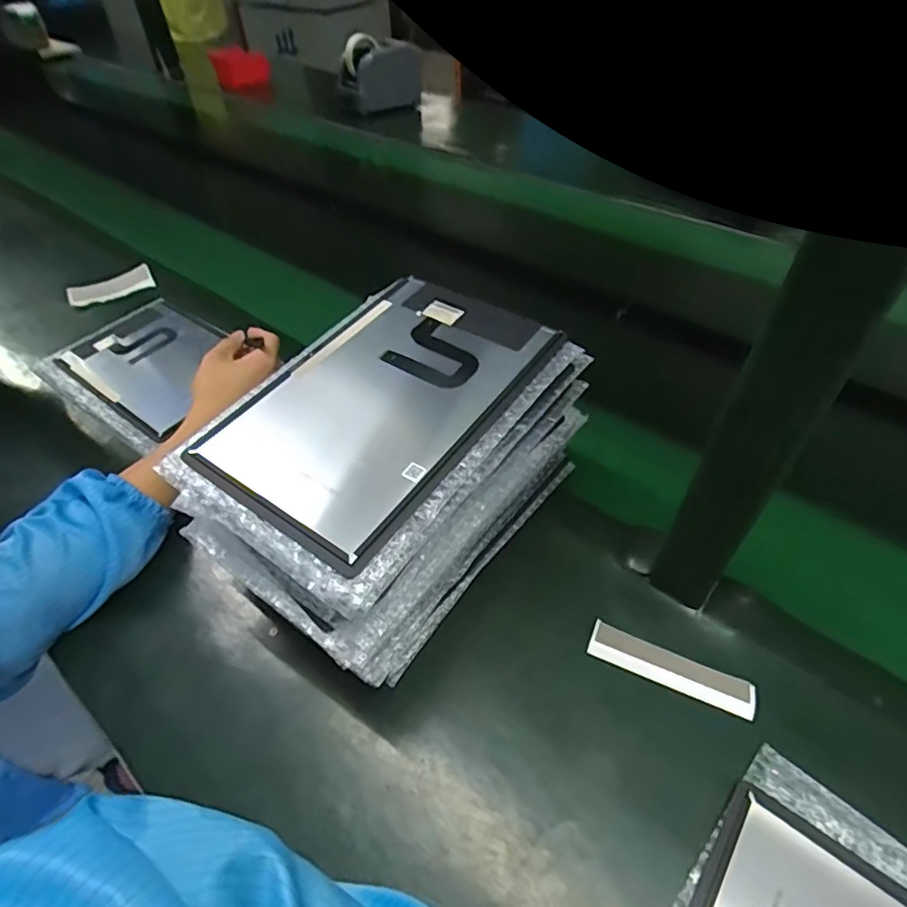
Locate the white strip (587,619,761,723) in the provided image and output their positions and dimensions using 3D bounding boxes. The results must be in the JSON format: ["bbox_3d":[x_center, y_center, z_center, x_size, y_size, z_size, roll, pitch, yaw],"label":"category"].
[{"bbox_3d":[0.160,0.159,0.412,0.116,0.004,0.029,18,49,19],"label":"white strip"}]

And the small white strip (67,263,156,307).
[{"bbox_3d":[-0.446,-0.217,0.728,0.099,0.012,0.049,-22,54,-15],"label":"small white strip"}]

